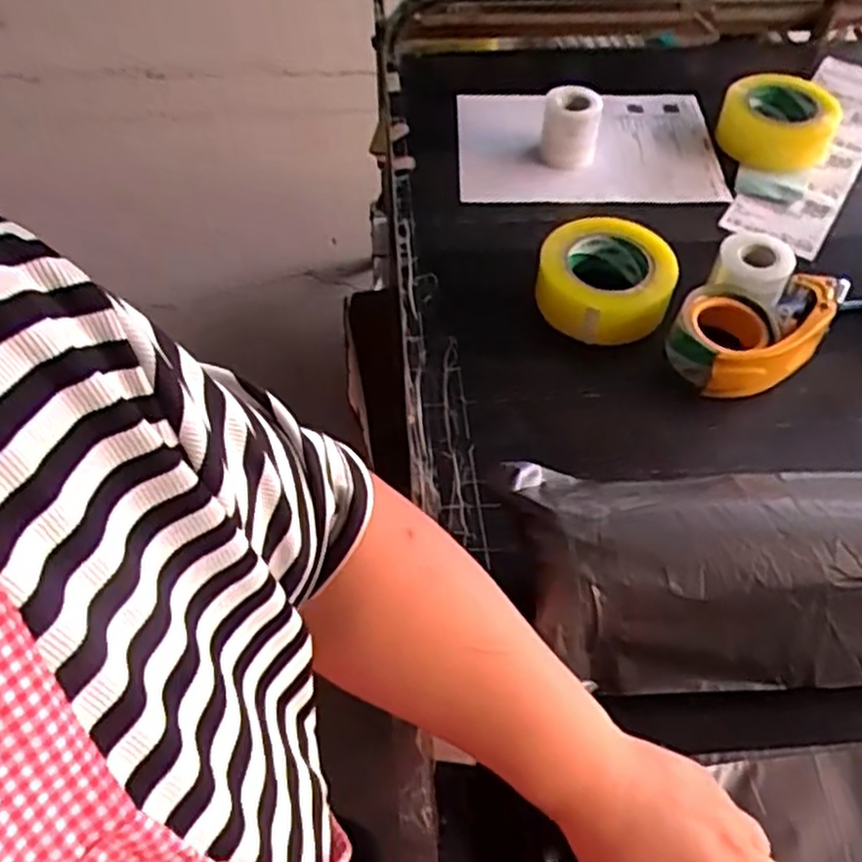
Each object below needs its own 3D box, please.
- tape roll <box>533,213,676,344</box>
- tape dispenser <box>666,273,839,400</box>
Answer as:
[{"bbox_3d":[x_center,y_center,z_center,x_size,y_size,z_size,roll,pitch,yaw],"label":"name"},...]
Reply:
[{"bbox_3d":[0.164,-0.151,0.745,0.120,0.059,0.118,0,54,0],"label":"tape roll"},{"bbox_3d":[0.293,-0.088,0.704,0.151,0.060,0.093,-13,55,-10],"label":"tape dispenser"}]

